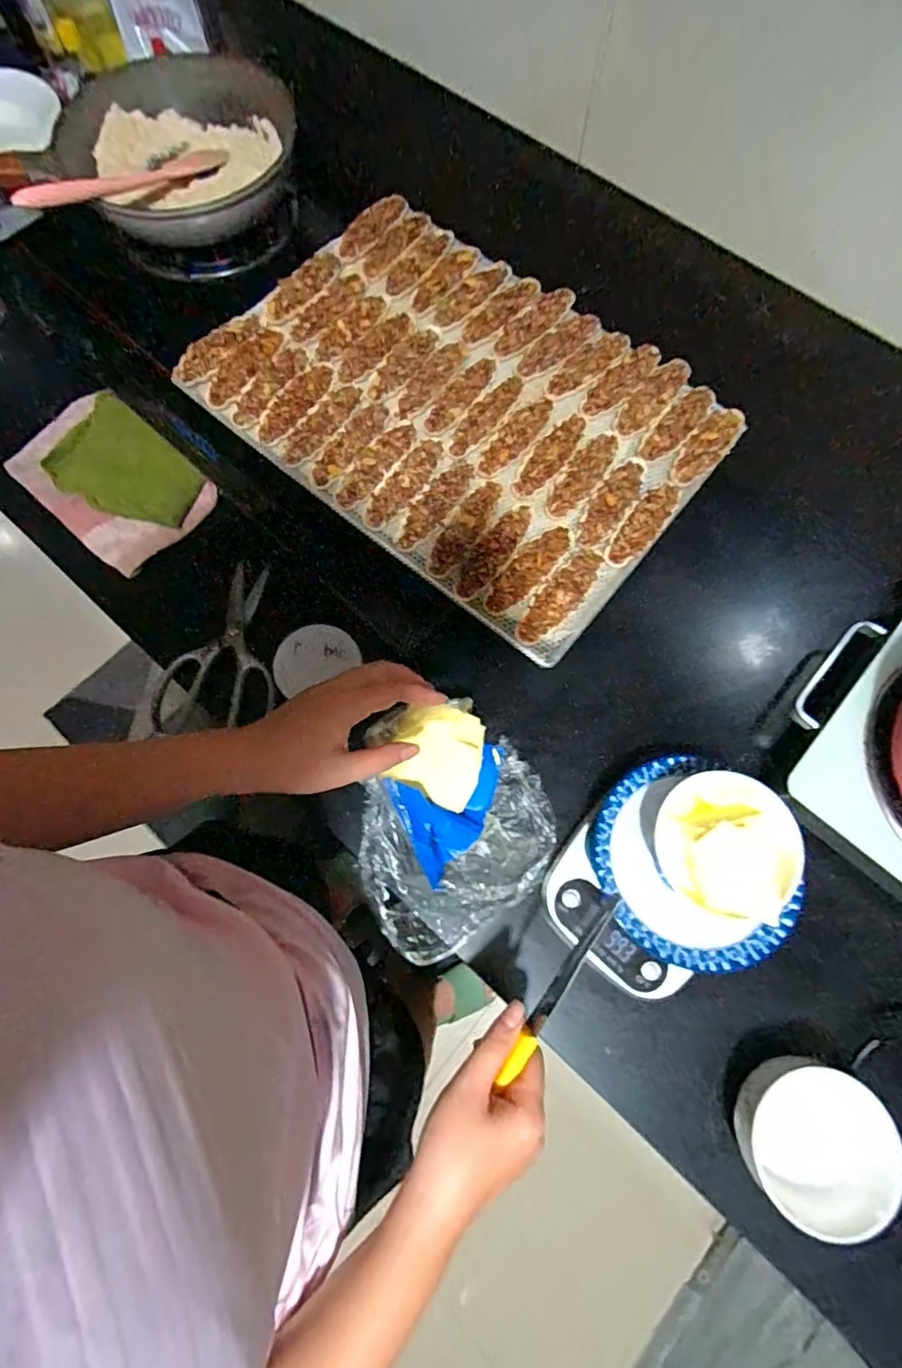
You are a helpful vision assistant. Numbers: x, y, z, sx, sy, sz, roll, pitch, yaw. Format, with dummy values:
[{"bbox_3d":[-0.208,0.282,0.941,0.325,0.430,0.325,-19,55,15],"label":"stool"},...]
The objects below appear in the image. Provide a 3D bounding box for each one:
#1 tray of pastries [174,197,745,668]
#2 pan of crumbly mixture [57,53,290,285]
[{"bbox_3d":[0.013,-0.269,0.518,0.436,0.021,0.316,39,77,10],"label":"tray of pastries"},{"bbox_3d":[-0.293,-0.574,0.604,0.252,0.095,0.251,-7,74,-2],"label":"pan of crumbly mixture"}]

